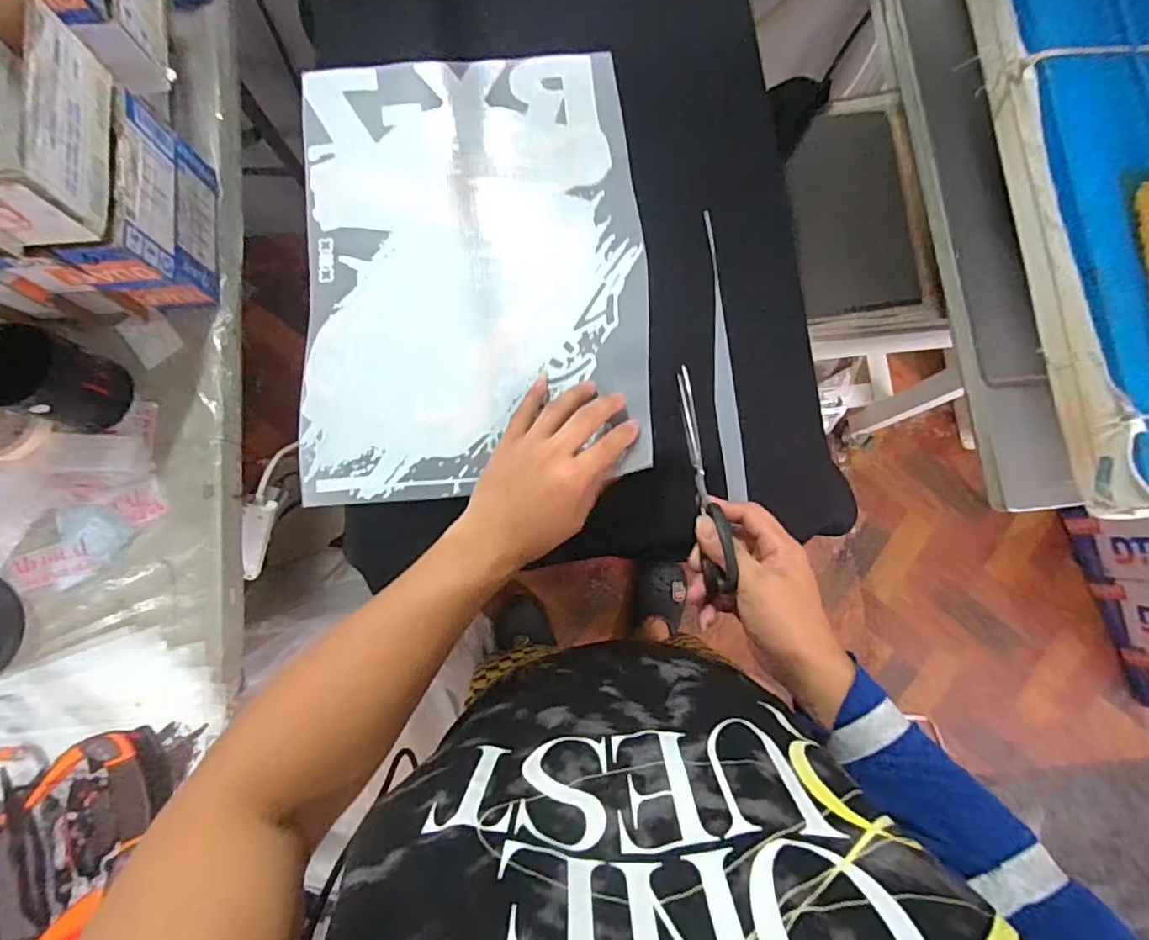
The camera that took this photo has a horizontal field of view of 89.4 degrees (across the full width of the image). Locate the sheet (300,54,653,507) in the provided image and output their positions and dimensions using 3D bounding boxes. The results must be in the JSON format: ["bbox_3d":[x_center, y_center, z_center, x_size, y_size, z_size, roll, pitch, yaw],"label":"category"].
[{"bbox_3d":[-0.091,-0.179,0.517,0.295,0.010,0.398,-3,82,0],"label":"sheet"}]

